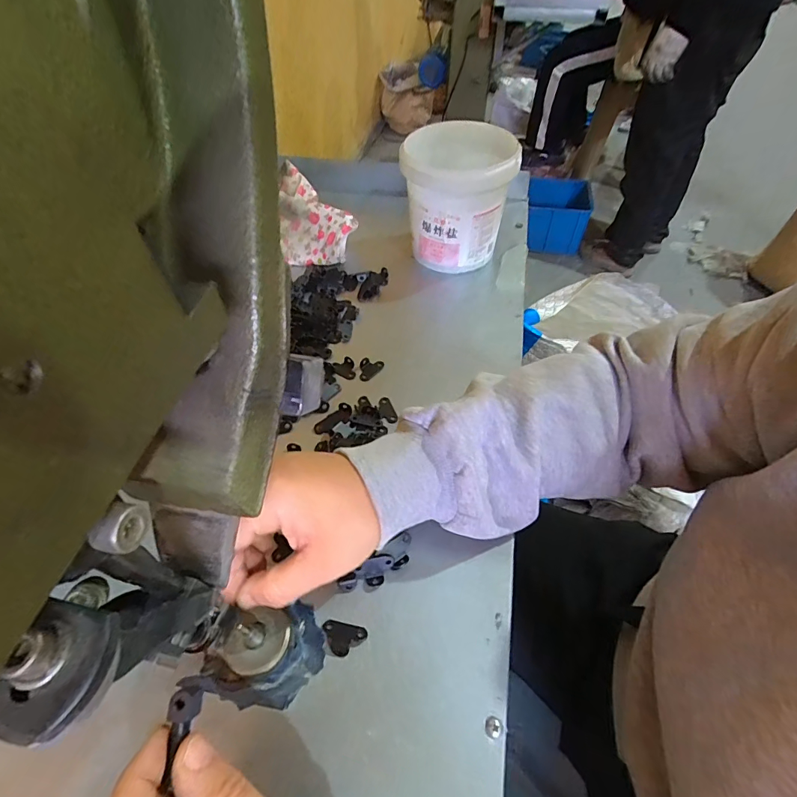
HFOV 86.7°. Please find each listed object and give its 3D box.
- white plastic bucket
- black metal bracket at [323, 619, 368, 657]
[{"bbox_3d":[0.065,-0.231,0.493,0.114,0.128,0.130,4,52,4],"label":"white plastic bucket"},{"bbox_3d":[-0.035,0.154,0.271,0.028,0.004,0.019,8,52,8],"label":"black metal bracket"}]

